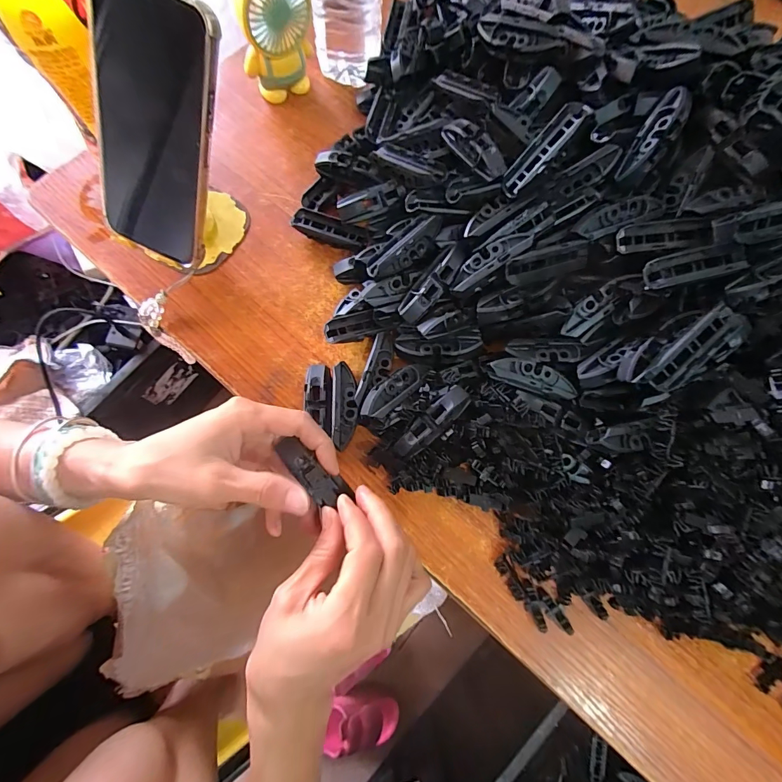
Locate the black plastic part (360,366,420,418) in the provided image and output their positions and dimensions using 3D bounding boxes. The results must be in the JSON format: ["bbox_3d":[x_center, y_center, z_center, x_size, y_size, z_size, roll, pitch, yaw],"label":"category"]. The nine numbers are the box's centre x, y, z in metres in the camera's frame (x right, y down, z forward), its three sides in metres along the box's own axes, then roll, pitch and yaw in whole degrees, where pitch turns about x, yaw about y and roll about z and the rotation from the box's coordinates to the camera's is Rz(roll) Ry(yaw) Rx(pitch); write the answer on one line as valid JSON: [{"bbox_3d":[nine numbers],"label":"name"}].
[{"bbox_3d":[0.001,0.000,0.305,0.056,0.007,0.021,-41,80,-23],"label":"black plastic part"}]

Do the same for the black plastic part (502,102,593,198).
[{"bbox_3d":[0.115,-0.183,0.294,0.073,0.010,0.022,-45,80,24],"label":"black plastic part"}]

